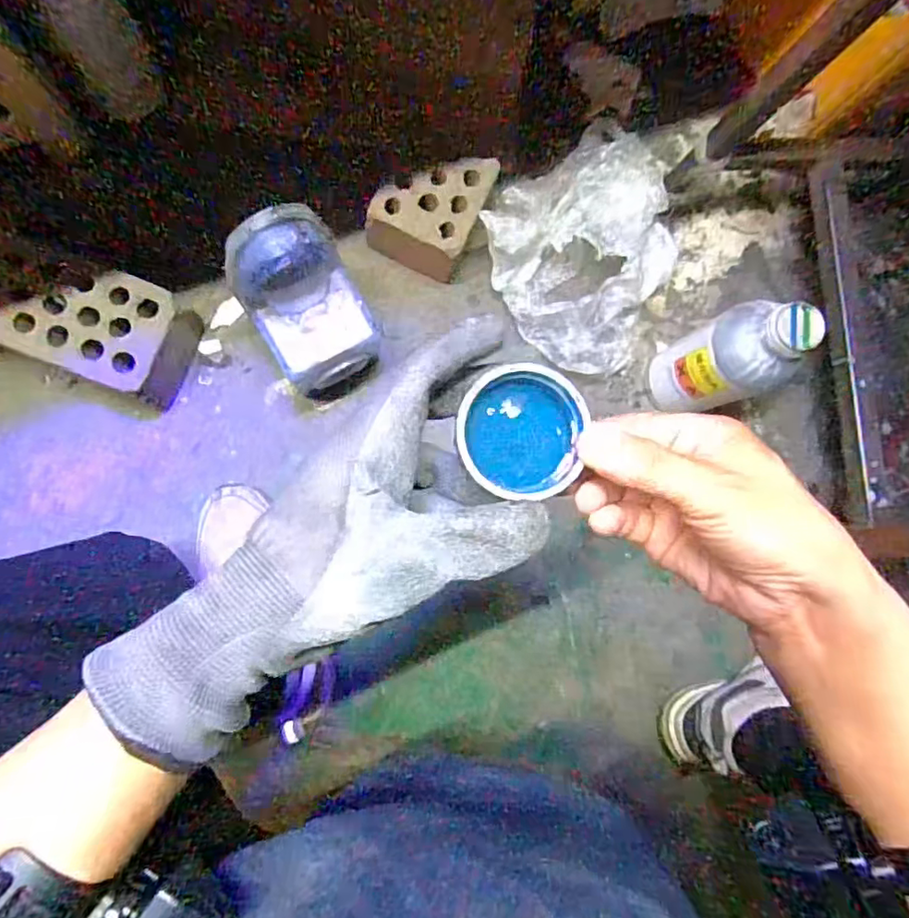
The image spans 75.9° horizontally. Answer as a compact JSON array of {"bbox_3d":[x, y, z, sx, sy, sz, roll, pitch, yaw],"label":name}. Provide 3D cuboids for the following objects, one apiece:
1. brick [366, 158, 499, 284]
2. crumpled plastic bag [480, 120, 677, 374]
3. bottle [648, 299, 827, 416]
[{"bbox_3d":[-0.026,-0.273,0.648,0.109,0.088,0.120,27,83,-3],"label":"brick"},{"bbox_3d":[0.155,-0.221,0.660,0.203,0.103,0.223,-35,89,-8],"label":"crumpled plastic bag"},{"bbox_3d":[0.273,-0.099,0.604,0.063,0.215,0.079,-24,88,-8],"label":"bottle"}]

